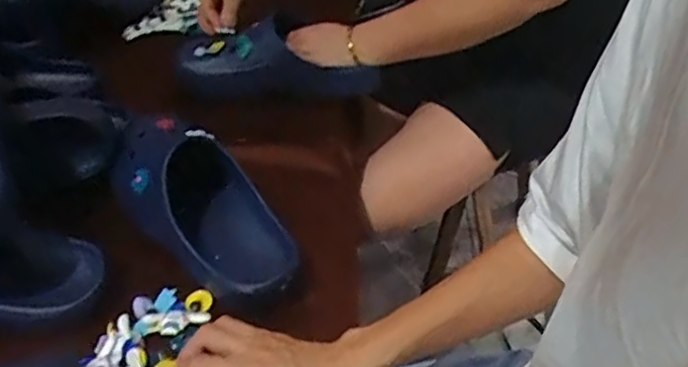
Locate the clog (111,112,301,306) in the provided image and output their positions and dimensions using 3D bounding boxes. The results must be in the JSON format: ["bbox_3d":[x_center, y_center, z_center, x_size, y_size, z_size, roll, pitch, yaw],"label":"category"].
[{"bbox_3d":[-0.143,0.011,0.615,0.094,0.085,0.262,-32,72,-28],"label":"clog"}]

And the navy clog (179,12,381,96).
[{"bbox_3d":[-0.084,-0.153,0.779,0.245,0.081,0.110,-6,43,-4],"label":"navy clog"}]

